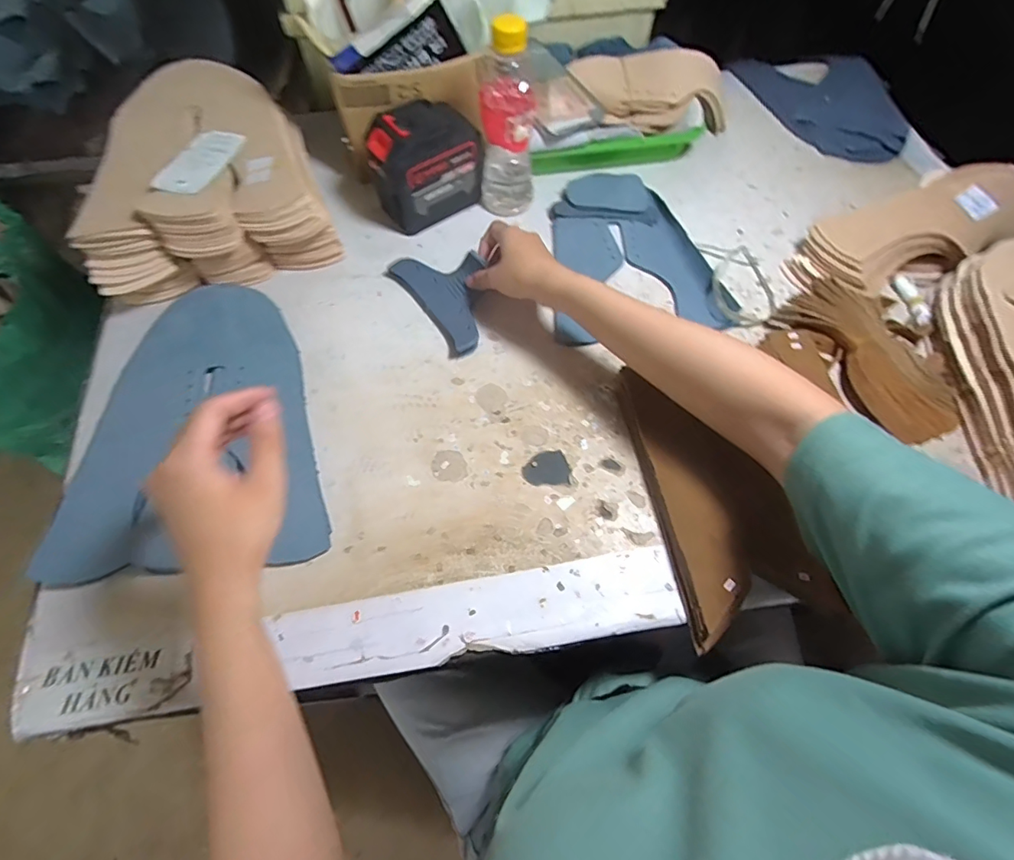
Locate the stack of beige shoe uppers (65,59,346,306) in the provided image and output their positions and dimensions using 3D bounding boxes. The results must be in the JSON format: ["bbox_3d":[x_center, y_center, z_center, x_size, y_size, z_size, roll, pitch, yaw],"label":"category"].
[{"bbox_3d":[-0.330,-0.268,0.549,0.228,0.098,0.237,-20,65,-10],"label":"stack of beige shoe uppers"}]

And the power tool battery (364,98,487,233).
[{"bbox_3d":[-0.092,-0.297,0.561,0.117,0.106,0.073,-35,68,-16],"label":"power tool battery"}]

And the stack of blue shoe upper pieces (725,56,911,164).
[{"bbox_3d":[0.454,-0.460,0.696,0.177,0.031,0.249,-23,65,-11],"label":"stack of blue shoe upper pieces"}]

